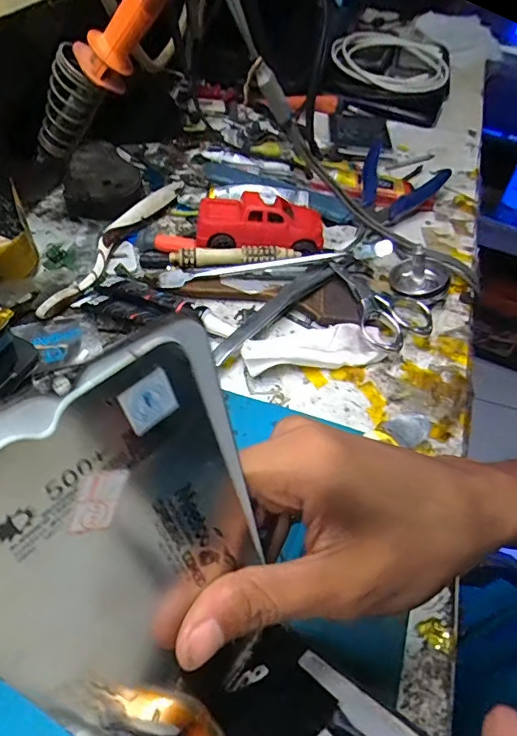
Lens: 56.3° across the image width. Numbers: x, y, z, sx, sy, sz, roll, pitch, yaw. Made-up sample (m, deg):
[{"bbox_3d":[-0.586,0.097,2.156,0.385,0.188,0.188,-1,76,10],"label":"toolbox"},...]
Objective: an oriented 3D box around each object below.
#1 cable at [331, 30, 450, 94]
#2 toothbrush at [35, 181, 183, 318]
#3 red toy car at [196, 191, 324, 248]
[{"bbox_3d":[0.156,-0.386,0.604,0.091,0.018,0.188,-36,54,-2],"label":"cable"},{"bbox_3d":[-0.106,-0.096,0.362,0.023,0.016,0.181,18,52,10],"label":"toothbrush"},{"bbox_3d":[0.002,-0.109,0.362,0.092,0.032,0.051,7,51,1],"label":"red toy car"}]

